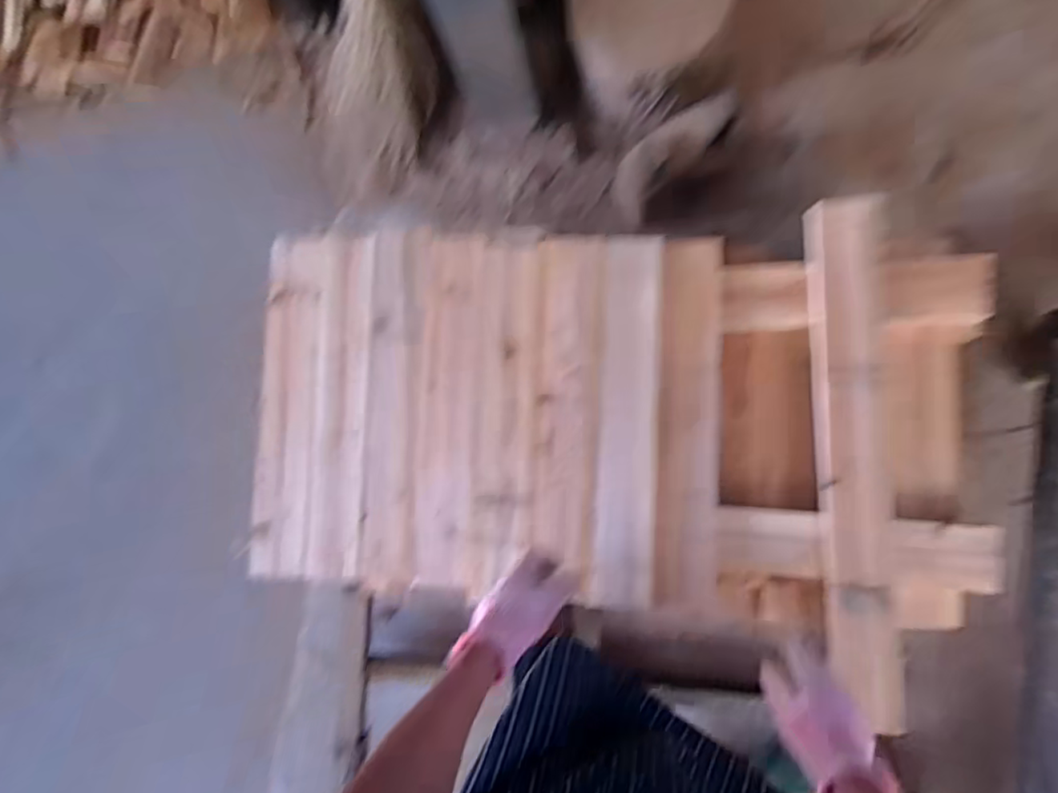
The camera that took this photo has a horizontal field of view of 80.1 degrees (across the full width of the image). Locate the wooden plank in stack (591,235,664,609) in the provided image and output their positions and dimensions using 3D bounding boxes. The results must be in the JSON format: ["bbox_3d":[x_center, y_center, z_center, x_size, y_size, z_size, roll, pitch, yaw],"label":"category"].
[{"bbox_3d":[0.133,0.027,0.848,0.082,0.031,0.496,2,86,7],"label":"wooden plank in stack"}]

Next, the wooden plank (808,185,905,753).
[{"bbox_3d":[0.425,0.066,0.818,0.091,0.028,0.667,-1,83,7],"label":"wooden plank"}]

